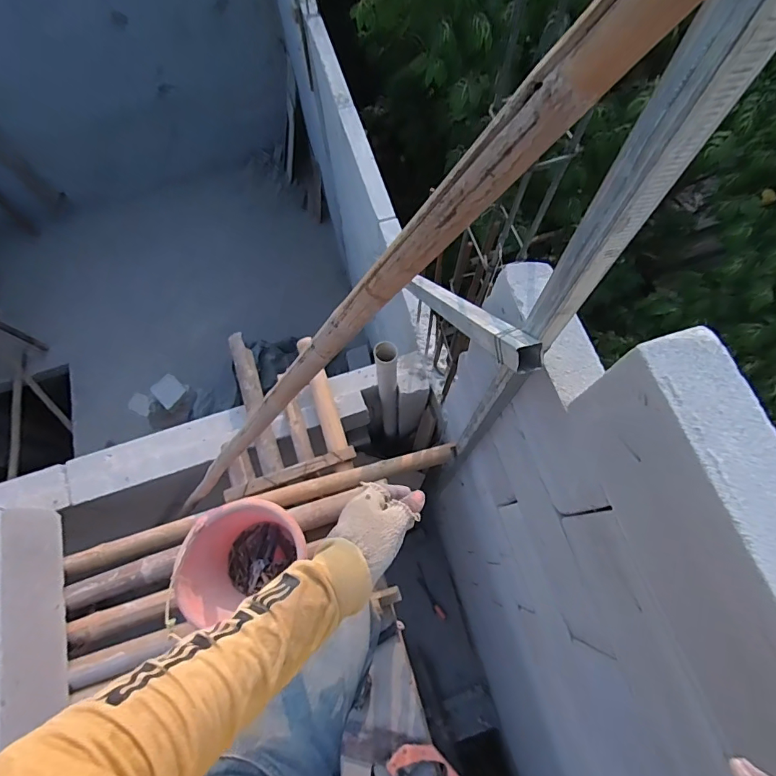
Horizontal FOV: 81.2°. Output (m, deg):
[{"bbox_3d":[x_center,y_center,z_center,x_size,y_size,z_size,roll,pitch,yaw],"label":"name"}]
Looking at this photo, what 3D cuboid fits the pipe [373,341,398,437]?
[{"bbox_3d":[0.003,0.038,1.586,0.062,0.780,0.061,-2,69,1],"label":"pipe"}]

